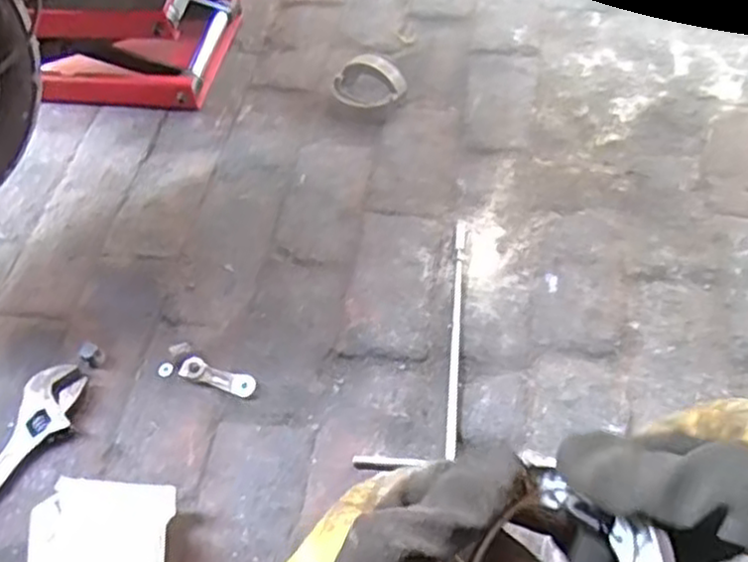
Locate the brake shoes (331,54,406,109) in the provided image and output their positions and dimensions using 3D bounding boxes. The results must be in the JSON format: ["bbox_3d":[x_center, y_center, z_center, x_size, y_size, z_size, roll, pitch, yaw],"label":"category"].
[{"bbox_3d":[-0.008,-0.271,1.006,0.101,0.037,0.087,-7,54,-1],"label":"brake shoes"}]

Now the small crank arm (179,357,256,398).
[{"bbox_3d":[-0.157,0.098,0.753,0.075,0.019,0.022,15,57,14],"label":"small crank arm"}]

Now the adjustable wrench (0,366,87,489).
[{"bbox_3d":[-0.371,0.202,0.692,0.058,0.023,0.282,19,58,17],"label":"adjustable wrench"}]

